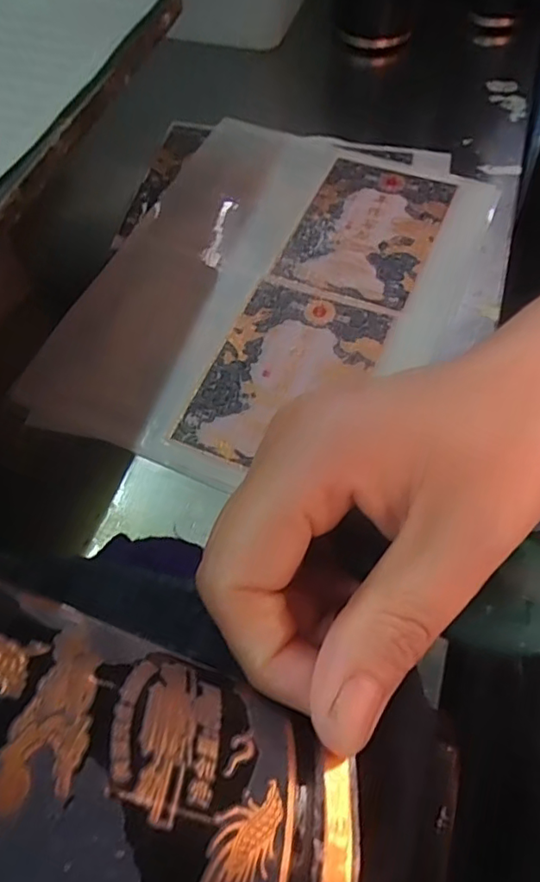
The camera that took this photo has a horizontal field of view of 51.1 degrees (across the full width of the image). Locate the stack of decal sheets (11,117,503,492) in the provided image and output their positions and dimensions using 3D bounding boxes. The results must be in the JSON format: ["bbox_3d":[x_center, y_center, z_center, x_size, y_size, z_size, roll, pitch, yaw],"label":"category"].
[{"bbox_3d":[0.004,-0.117,0.406,0.263,0.011,0.327,15,63,11],"label":"stack of decal sheets"}]

